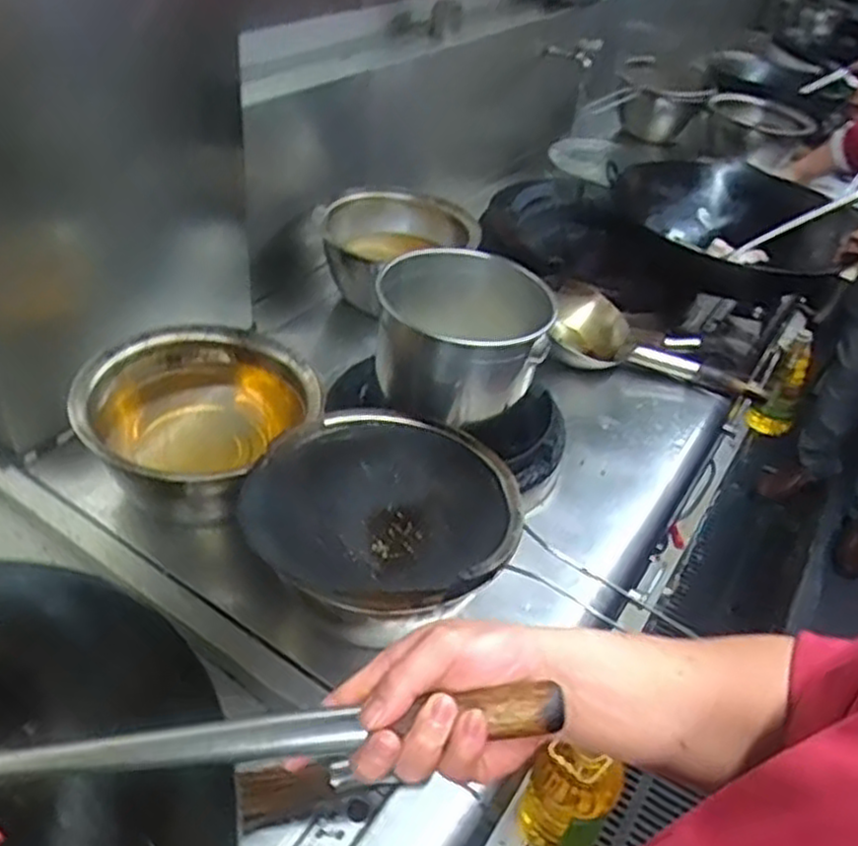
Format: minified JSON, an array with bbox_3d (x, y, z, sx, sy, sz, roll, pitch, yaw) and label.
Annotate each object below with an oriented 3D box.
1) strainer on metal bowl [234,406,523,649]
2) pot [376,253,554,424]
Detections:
[{"bbox_3d":[-0.046,0.121,0.867,0.290,0.124,0.293,25,43,21],"label":"strainer on metal bowl"},{"bbox_3d":[0.042,-0.110,1.037,0.218,0.170,0.194,13,40,8],"label":"pot"}]

